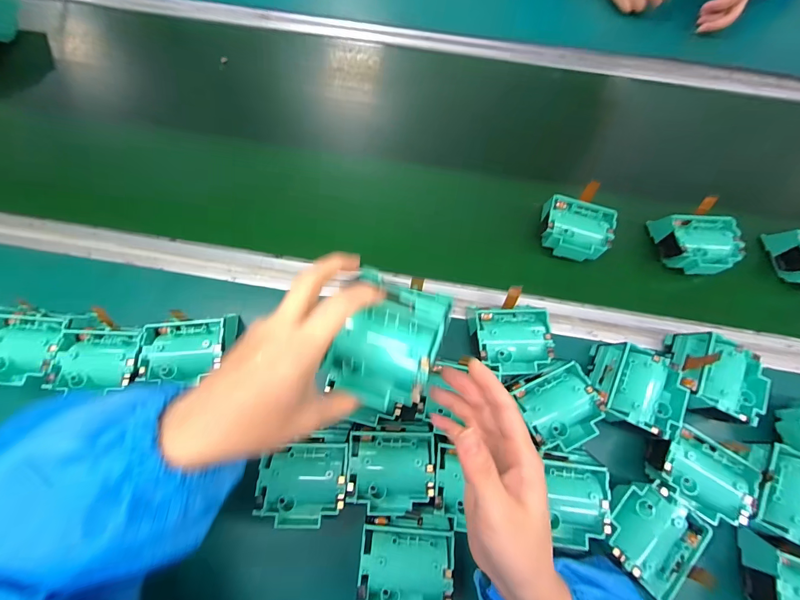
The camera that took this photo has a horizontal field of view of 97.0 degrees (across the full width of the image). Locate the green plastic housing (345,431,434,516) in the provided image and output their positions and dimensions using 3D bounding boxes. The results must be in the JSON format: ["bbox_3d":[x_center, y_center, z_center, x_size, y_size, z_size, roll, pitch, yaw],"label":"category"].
[{"bbox_3d":[-0.008,0.151,0.308,0.073,0.022,0.066,2,69,-2],"label":"green plastic housing"}]

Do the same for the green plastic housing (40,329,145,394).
[{"bbox_3d":[-0.285,0.060,0.353,0.077,0.049,0.061,-3,69,-4],"label":"green plastic housing"}]

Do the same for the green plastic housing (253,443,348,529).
[{"bbox_3d":[-0.083,0.158,0.304,0.073,0.019,0.063,1,69,-3],"label":"green plastic housing"}]

